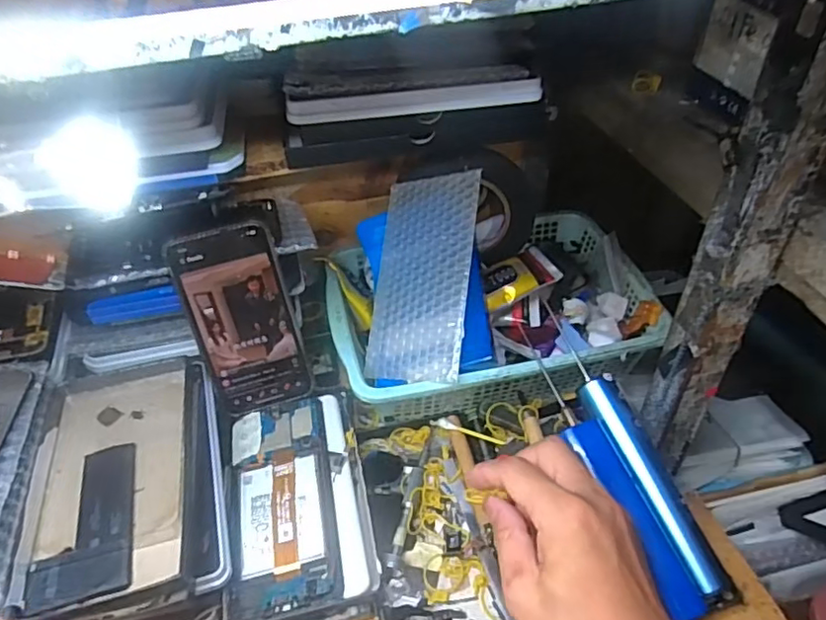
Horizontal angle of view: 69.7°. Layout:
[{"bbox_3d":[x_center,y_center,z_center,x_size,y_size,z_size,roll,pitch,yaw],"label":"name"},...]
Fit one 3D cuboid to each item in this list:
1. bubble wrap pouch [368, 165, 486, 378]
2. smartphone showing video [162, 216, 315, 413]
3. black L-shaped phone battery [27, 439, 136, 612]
[{"bbox_3d":[0.007,-0.028,0.478,0.089,0.004,0.167,0,77,34],"label":"bubble wrap pouch"},{"bbox_3d":[-0.130,0.009,0.460,0.075,0.147,0.005,-16,22,-9],"label":"smartphone showing video"},{"bbox_3d":[-0.207,0.134,0.375,0.058,0.006,0.101,-13,43,-11],"label":"black L-shaped phone battery"}]

